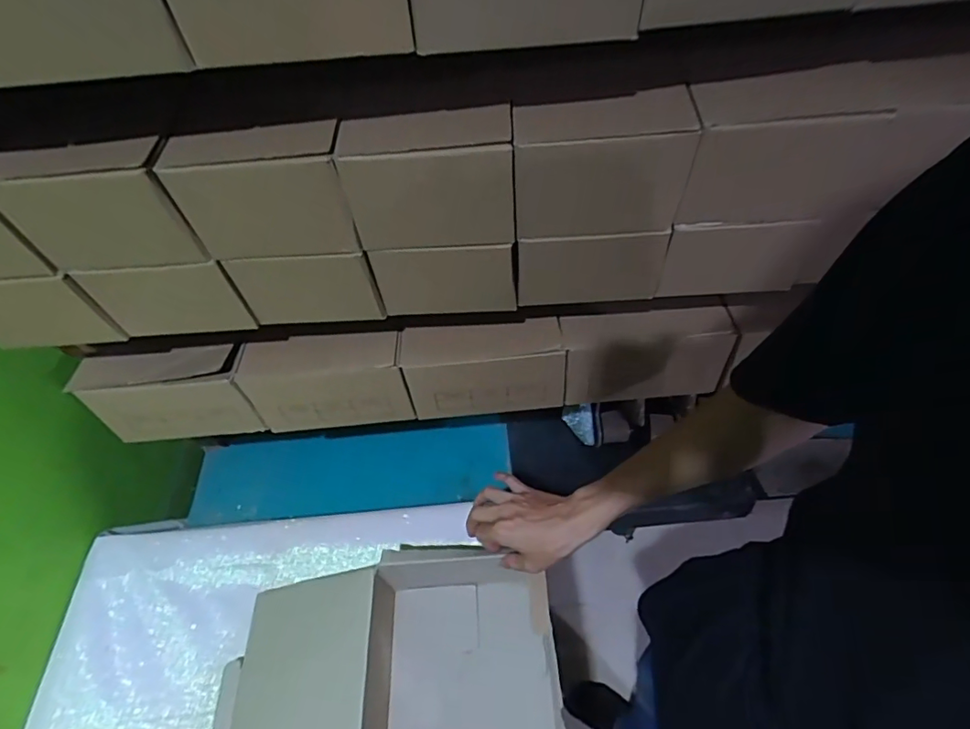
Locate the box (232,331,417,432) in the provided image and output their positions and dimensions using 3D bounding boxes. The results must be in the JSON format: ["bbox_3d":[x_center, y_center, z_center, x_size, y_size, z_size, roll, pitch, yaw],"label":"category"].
[{"bbox_3d":[-0.193,0.019,0.655,0.194,0.119,0.064,-5,53,1],"label":"box"}]

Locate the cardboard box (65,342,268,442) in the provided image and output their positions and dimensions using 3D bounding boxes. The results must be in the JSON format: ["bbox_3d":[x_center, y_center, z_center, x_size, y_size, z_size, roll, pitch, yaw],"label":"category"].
[{"bbox_3d":[-0.393,0.040,0.666,0.202,0.112,0.066,-6,53,0],"label":"cardboard box"}]

